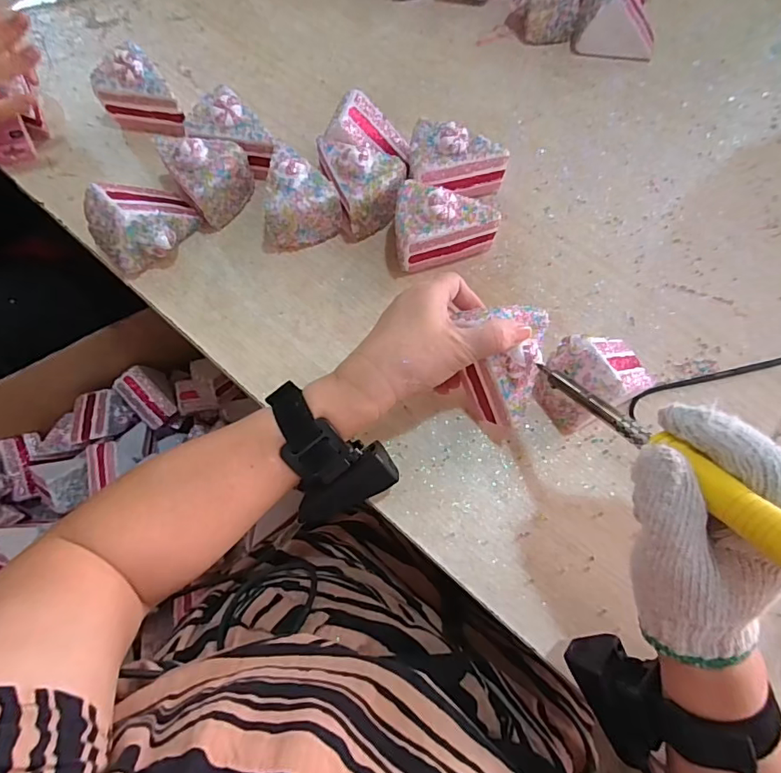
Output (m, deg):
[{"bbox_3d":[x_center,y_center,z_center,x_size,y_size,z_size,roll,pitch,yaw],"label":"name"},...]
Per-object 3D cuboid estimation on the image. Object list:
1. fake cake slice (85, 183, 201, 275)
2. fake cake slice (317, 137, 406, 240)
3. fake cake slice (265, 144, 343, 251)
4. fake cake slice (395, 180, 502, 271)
[{"bbox_3d":[-0.220,-0.149,0.434,0.087,0.069,0.063,-33,73,-11],"label":"fake cake slice"},{"bbox_3d":[-0.024,-0.190,0.451,0.068,0.064,0.082,-18,71,-6],"label":"fake cake slice"},{"bbox_3d":[-0.090,-0.176,0.445,0.076,0.065,0.079,-19,71,-7],"label":"fake cake slice"},{"bbox_3d":[0.044,-0.147,0.434,0.087,0.065,0.062,-13,70,-5],"label":"fake cake slice"}]

